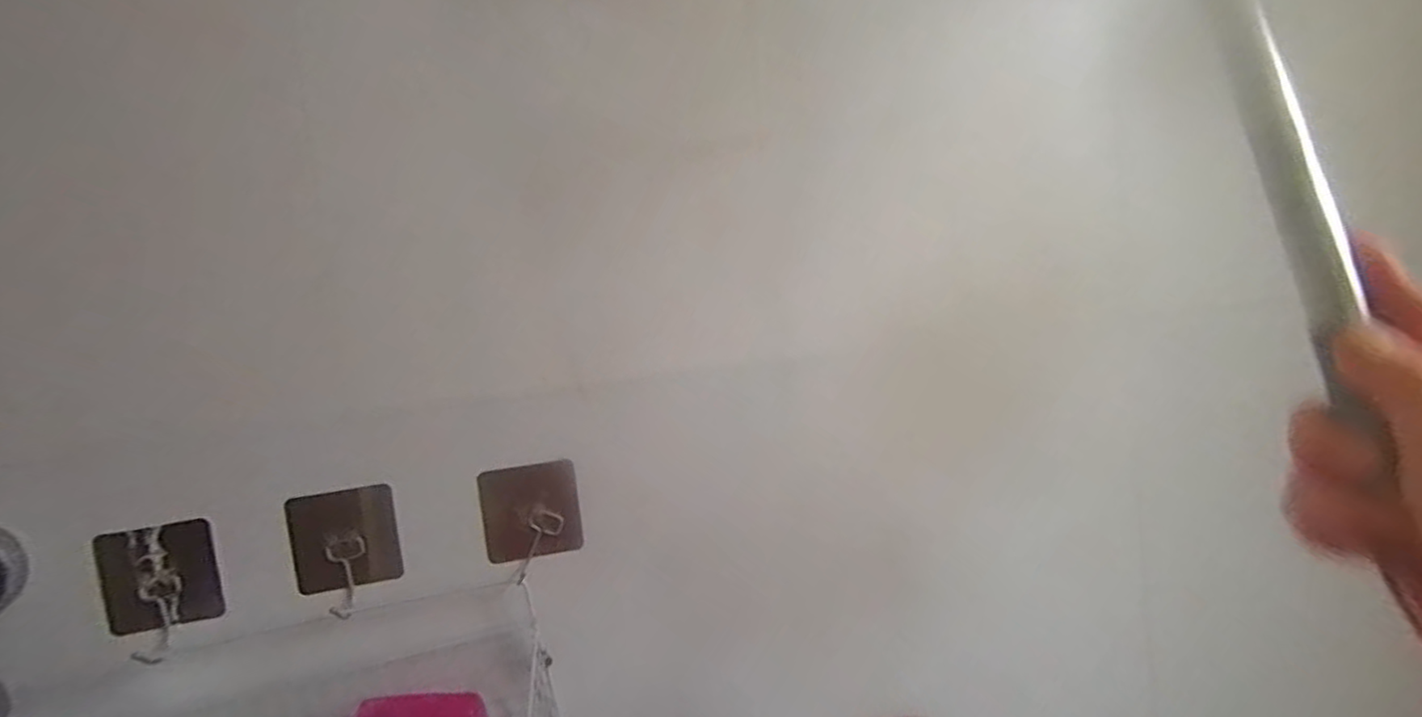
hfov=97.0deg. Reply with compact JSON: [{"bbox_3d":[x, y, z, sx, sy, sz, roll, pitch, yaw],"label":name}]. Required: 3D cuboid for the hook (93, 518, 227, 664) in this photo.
[{"bbox_3d":[-0.351,0.146,0.401,0.063,0.079,0.014,-9,1,-14],"label":"hook"}]

